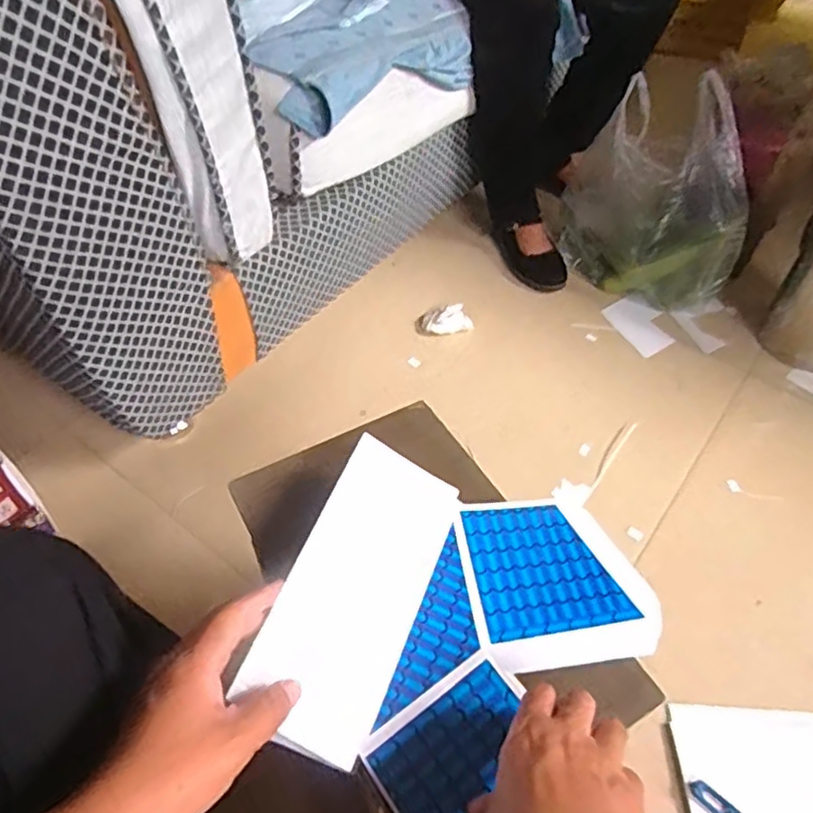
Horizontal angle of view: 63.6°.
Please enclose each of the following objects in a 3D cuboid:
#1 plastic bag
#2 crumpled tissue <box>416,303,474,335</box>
[{"bbox_3d":[0.462,-0.389,1.216,0.318,0.314,0.263,14,50,9],"label":"plastic bag"},{"bbox_3d":[0.068,-0.154,1.172,0.094,0.046,0.046,-8,50,-9],"label":"crumpled tissue"}]

